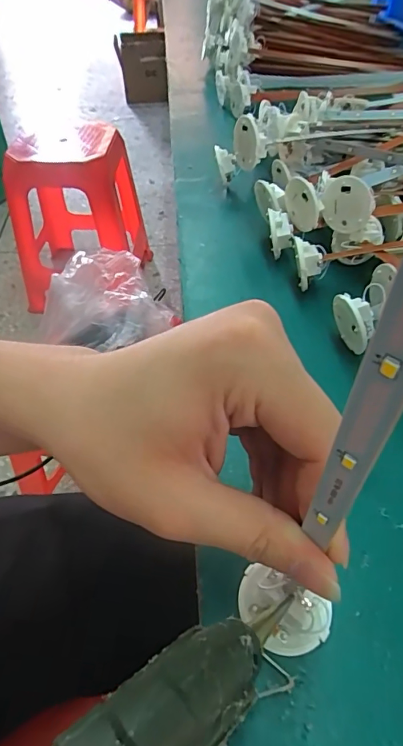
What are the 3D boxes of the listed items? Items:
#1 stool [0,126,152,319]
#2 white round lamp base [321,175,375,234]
[{"bbox_3d":[-0.398,-0.499,1.419,0.378,0.440,0.385,2,48,2],"label":"stool"},{"bbox_3d":[0.104,-0.120,0.326,0.010,0.036,0.039,-32,55,-25],"label":"white round lamp base"}]

